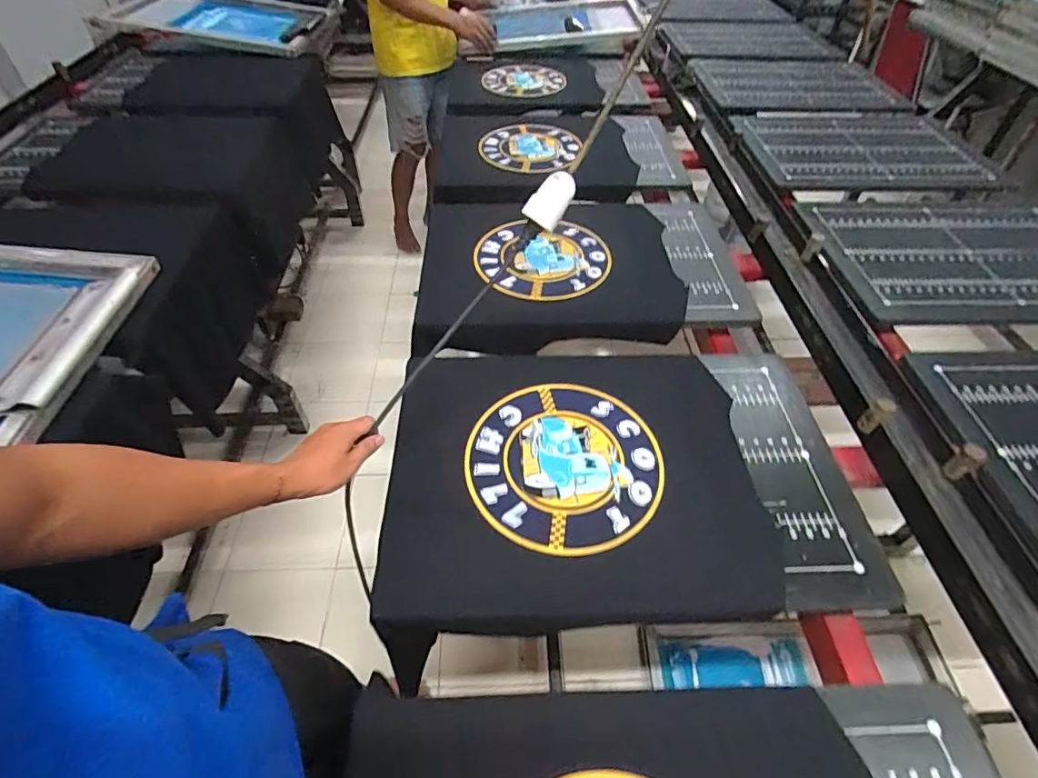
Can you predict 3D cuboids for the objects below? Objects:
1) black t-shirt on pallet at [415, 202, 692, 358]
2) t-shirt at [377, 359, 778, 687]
[{"bbox_3d":[0.048,-0.252,1.053,0.465,0.070,0.445,-5,46,-1],"label":"black t-shirt on pallet"},{"bbox_3d":[0.067,0.116,0.715,0.461,0.067,0.409,-2,48,-3],"label":"t-shirt"}]

